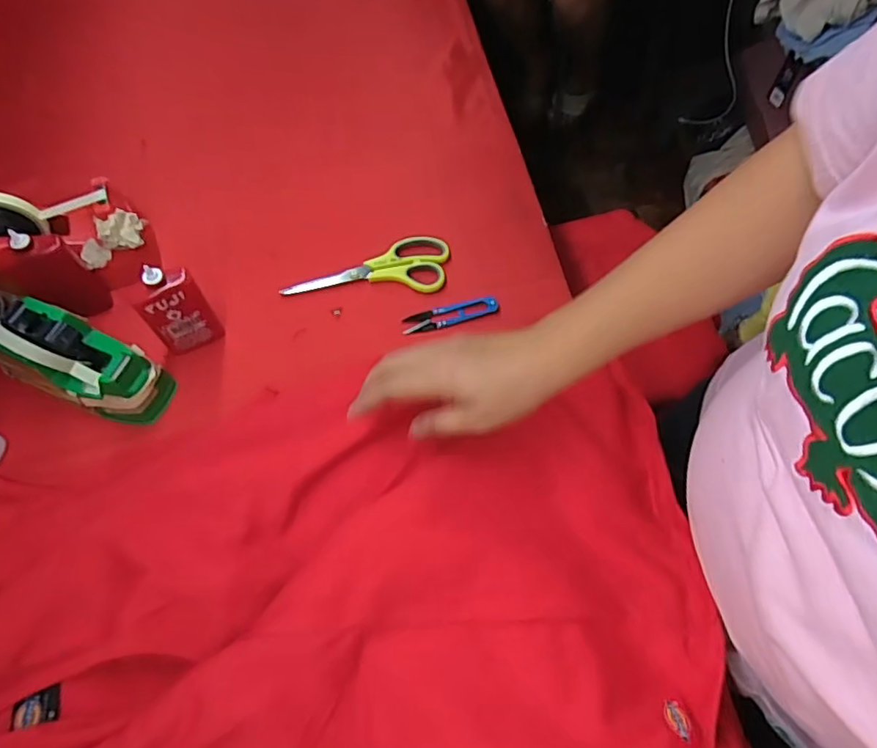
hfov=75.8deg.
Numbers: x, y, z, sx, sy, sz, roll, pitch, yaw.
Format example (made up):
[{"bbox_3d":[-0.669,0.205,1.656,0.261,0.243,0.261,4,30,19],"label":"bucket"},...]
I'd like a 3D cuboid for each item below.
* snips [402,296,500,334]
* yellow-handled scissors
[{"bbox_3d":[0.013,-0.065,0.605,0.103,0.011,0.021,-17,63,-5],"label":"snips"},{"bbox_3d":[-0.079,-0.117,0.623,0.184,0.011,0.070,-11,63,-2],"label":"yellow-handled scissors"}]

